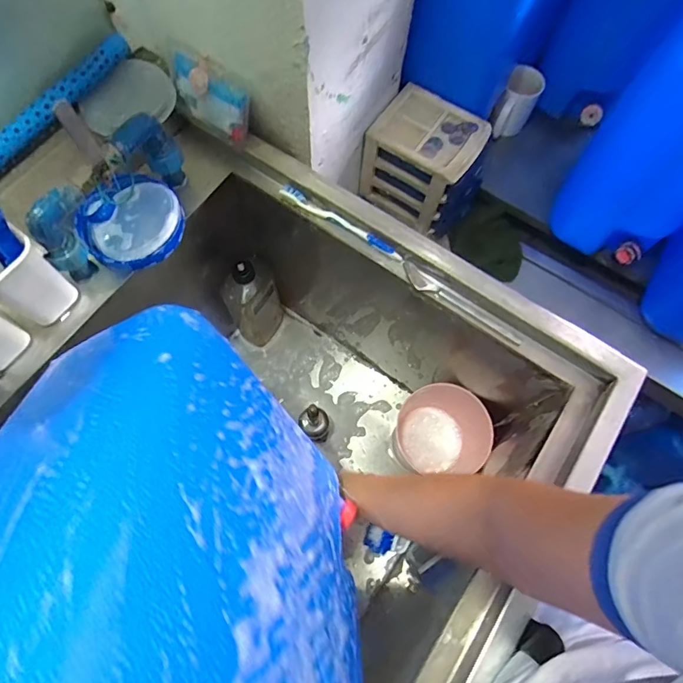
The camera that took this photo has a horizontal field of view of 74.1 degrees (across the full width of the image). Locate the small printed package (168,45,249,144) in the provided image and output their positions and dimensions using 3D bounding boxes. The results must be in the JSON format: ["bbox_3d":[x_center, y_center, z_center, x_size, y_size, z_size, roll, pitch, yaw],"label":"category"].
[{"bbox_3d":[-0.163,-0.308,0.559,0.120,0.069,0.041,37,73,10],"label":"small printed package"}]

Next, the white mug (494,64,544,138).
[{"bbox_3d":[0.329,-0.446,0.853,0.064,0.101,0.084,28,72,8],"label":"white mug"}]

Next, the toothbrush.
[{"bbox_3d":[-0.001,-0.150,0.570,0.178,0.011,0.015,33,73,9],"label":"toothbrush"}]

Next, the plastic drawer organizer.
[{"bbox_3d":[0.146,-0.304,0.781,0.181,0.156,0.133,32,73,9],"label":"plastic drawer organizer"}]

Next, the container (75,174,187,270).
[{"bbox_3d":[-0.252,-0.144,0.546,0.119,0.039,0.108,-38,76,-14],"label":"container"}]

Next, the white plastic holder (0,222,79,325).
[{"bbox_3d":[-0.349,-0.073,0.475,0.084,0.103,0.071,28,72,8],"label":"white plastic holder"}]

